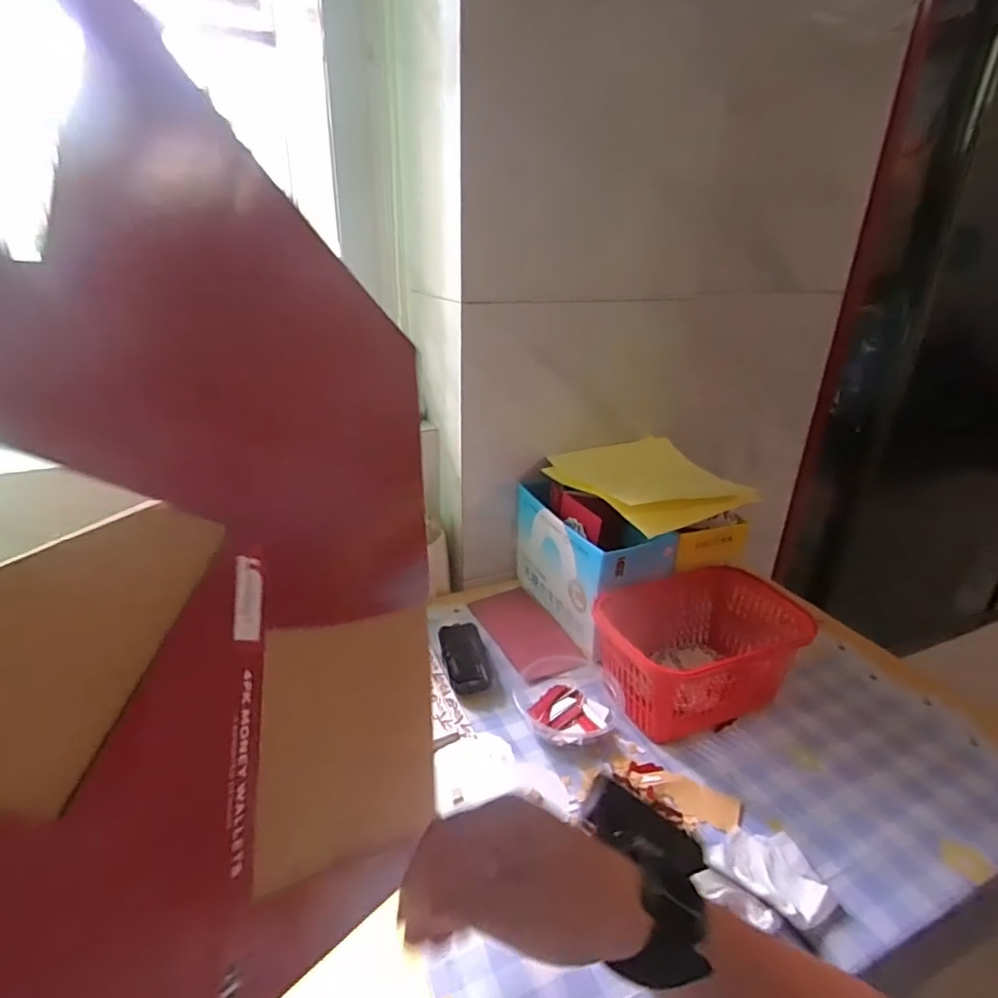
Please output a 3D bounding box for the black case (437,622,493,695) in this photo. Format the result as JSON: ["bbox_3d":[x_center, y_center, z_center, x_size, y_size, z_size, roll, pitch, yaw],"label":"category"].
[{"bbox_3d":[-0.040,0.193,0.693,0.055,0.028,0.103,-5,25,-14],"label":"black case"}]

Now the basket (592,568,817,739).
[{"bbox_3d":[0.222,0.171,0.655,0.214,0.116,0.129,-9,26,-22],"label":"basket"}]

